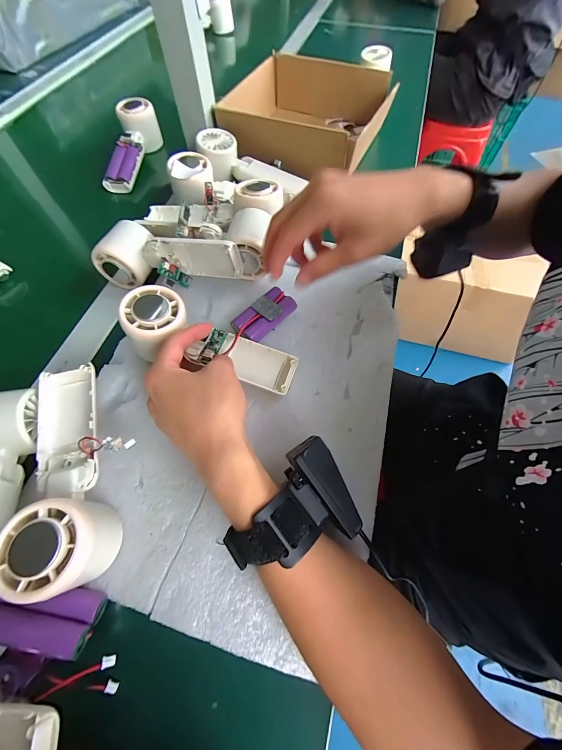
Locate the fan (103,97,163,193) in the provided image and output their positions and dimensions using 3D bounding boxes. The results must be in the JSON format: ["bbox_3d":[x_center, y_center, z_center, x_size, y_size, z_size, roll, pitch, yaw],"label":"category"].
[{"bbox_3d":[-0.237,-0.353,0.467,0.056,0.049,0.159,10,77,6],"label":"fan"}]

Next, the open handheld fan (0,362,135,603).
[{"bbox_3d":[-0.160,0.070,0.228,0.061,0.053,0.161,-9,64,-4],"label":"open handheld fan"}]

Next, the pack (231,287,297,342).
[{"bbox_3d":[-0.018,-0.061,0.313,0.069,0.020,0.034,-39,70,-17],"label":"pack"}]

